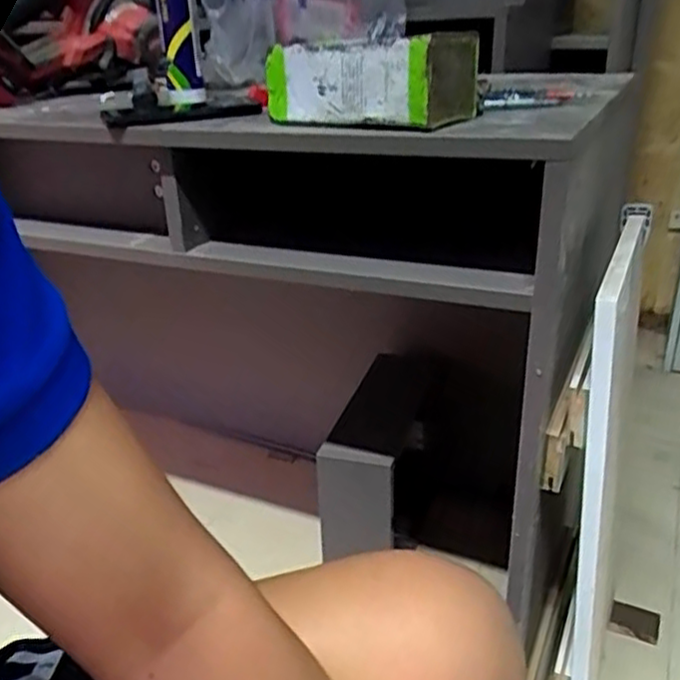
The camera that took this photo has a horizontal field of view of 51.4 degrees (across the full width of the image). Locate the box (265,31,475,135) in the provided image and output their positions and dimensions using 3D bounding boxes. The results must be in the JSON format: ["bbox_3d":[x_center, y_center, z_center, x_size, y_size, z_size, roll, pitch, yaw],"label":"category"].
[{"bbox_3d":[0.030,-0.243,0.658,0.175,0.071,0.103,19,32,37],"label":"box"}]

